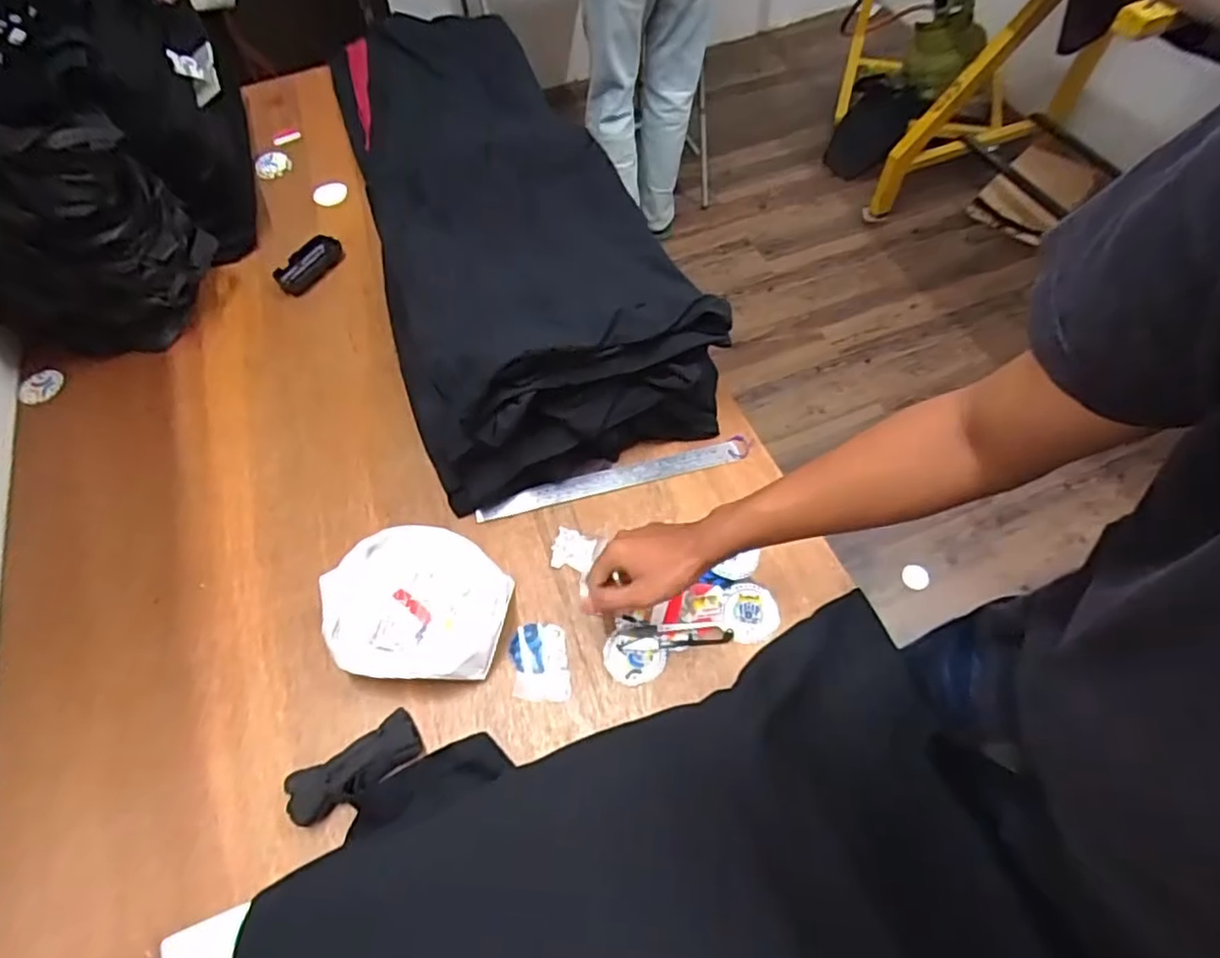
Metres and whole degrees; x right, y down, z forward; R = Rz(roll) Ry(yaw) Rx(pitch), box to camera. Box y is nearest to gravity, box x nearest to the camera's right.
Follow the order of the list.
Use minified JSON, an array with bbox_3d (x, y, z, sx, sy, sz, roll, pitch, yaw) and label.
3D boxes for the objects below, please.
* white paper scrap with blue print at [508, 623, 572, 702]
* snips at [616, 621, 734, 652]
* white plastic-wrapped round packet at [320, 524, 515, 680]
[{"bbox_3d":[-0.074,0.192,0.683,0.059,0.007,0.084,-8,60,-3],"label":"white paper scrap with blue print"},{"bbox_3d":[0.069,0.166,0.693,0.121,0.005,0.030,-4,60,0],"label":"snips"},{"bbox_3d":[-0.207,0.133,0.699,0.188,0.046,0.163,4,61,4],"label":"white plastic-wrapped round packet"}]

